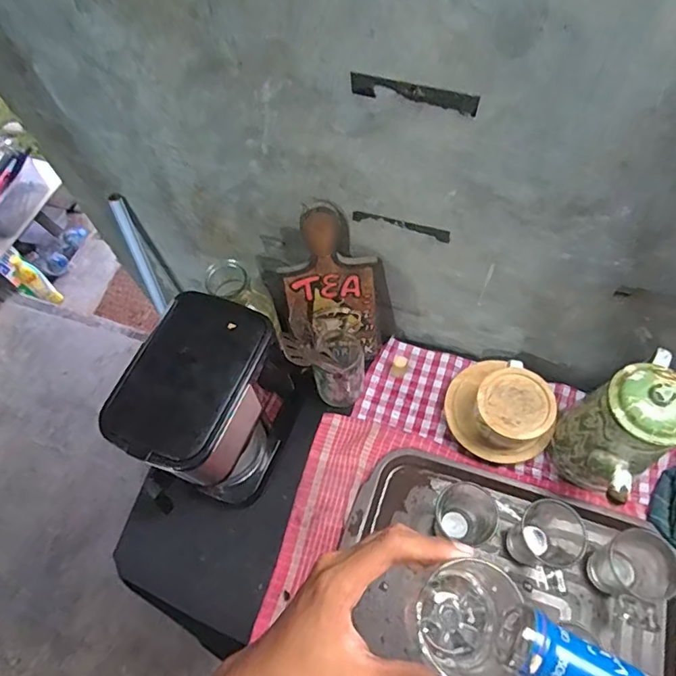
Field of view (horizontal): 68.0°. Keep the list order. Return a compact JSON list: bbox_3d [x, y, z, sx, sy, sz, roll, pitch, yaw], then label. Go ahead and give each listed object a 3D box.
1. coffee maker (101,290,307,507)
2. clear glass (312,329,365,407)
[{"bbox_3d":[-0.156,0.091,0.662,0.138,0.263,0.209,16,64,12],"label":"coffee maker"},{"bbox_3d":[-0.001,0.041,0.759,0.074,0.129,0.088,-13,61,-3],"label":"clear glass"}]

